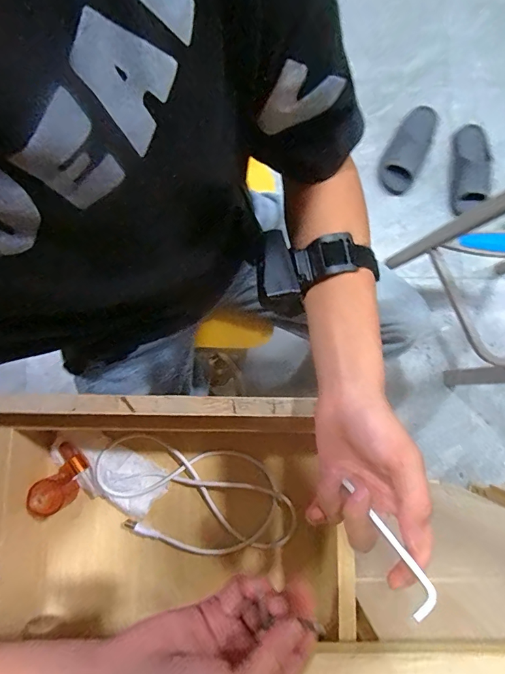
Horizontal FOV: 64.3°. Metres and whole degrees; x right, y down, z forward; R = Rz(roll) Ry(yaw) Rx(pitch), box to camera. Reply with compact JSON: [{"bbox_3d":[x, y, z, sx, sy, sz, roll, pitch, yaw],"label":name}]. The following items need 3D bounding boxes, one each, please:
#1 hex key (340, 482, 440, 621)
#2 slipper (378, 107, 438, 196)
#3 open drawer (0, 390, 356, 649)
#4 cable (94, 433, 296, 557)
[{"bbox_3d":[0.092,0.143,0.278,0.020,0.004,0.090,-28,51,-6],"label":"hex key"},{"bbox_3d":[0.443,-0.538,1.126,0.108,0.064,0.251,23,94,3],"label":"slipper"},{"bbox_3d":[-0.095,0.173,0.401,0.321,0.133,0.257,1,82,-2],"label":"open drawer"},{"bbox_3d":[-0.066,0.183,0.452,0.226,0.026,0.107,15,82,0],"label":"cable"}]

